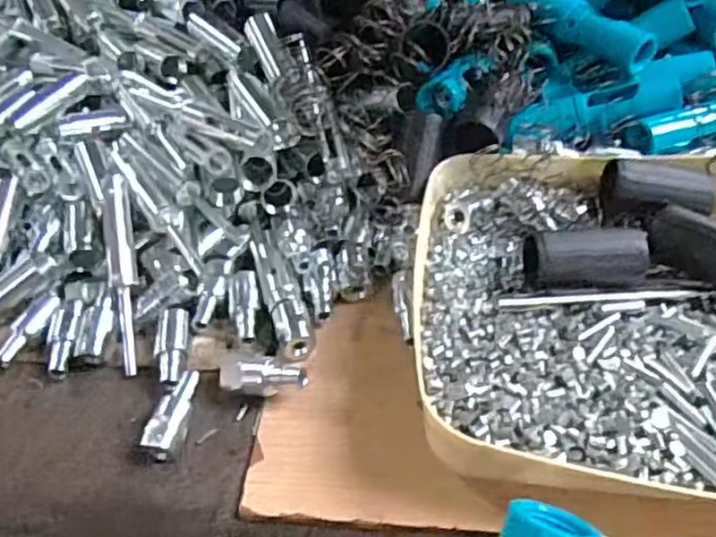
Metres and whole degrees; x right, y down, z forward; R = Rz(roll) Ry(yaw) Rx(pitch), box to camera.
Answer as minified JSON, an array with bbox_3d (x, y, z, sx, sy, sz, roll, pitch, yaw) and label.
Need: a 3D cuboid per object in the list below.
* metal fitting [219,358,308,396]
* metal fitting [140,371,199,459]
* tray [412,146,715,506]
[{"bbox_3d":[-0.055,0.065,0.406,0.053,0.019,0.019,-1,47,7],"label":"metal fitting"},{"bbox_3d":[-0.103,0.082,0.395,0.015,0.018,0.053,11,49,16],"label":"metal fitting"},{"bbox_3d":[0.202,0.019,0.385,0.337,0.050,0.242,1,47,8],"label":"tray"}]

